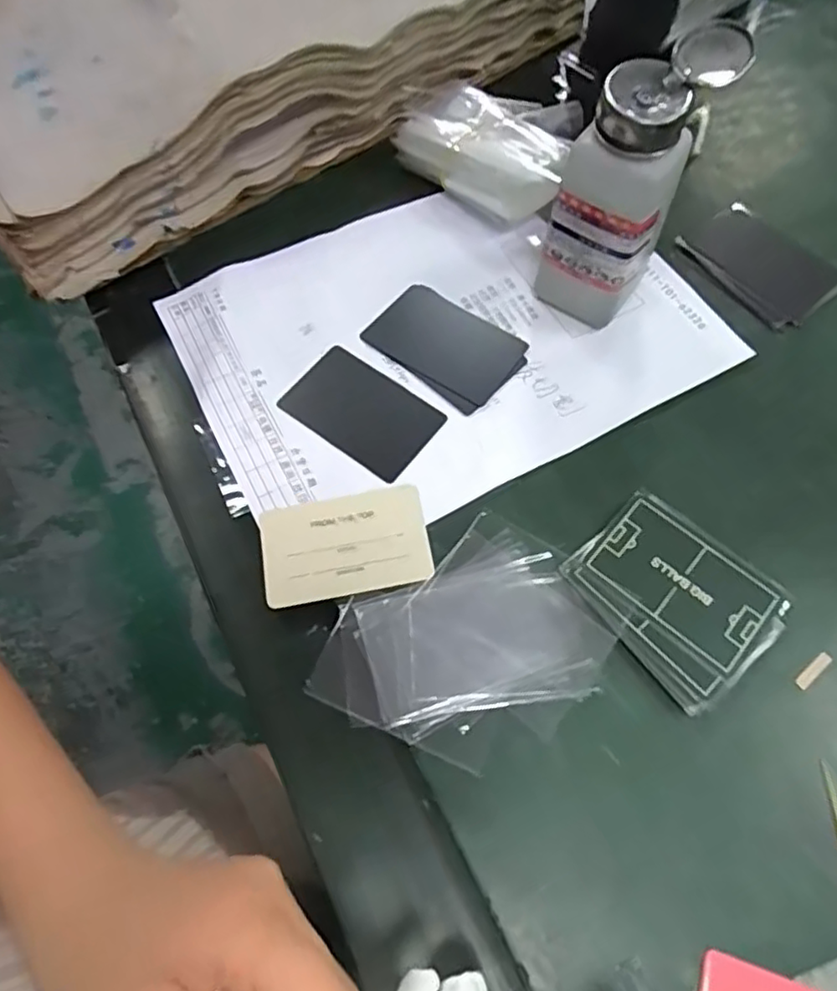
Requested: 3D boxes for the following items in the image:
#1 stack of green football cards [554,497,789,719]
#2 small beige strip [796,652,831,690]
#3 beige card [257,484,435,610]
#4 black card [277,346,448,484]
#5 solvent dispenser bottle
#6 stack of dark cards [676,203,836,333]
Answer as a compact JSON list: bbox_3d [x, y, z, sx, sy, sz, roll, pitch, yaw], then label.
[{"bbox_3d":[0.125,0.047,0.319,0.075,0.008,0.090,-37,69,-15],"label":"stack of green football cards"},{"bbox_3d":[0.187,0.082,0.306,0.023,0.004,0.006,-36,69,-14],"label":"small beige strip"},{"bbox_3d":[-0.038,0.025,0.337,0.085,0.004,0.054,-11,65,-3],"label":"beige card"},{"bbox_3d":[-0.032,-0.048,0.372,0.084,0.004,0.054,33,70,16],"label":"black card"},{"bbox_3d":[0.111,-0.162,0.349,0.058,0.136,0.073,36,71,17],"label":"solvent dispenser bottle"},{"bbox_3d":[0.218,-0.147,0.418,0.063,0.008,0.091,-37,69,-15],"label":"stack of dark cards"}]

